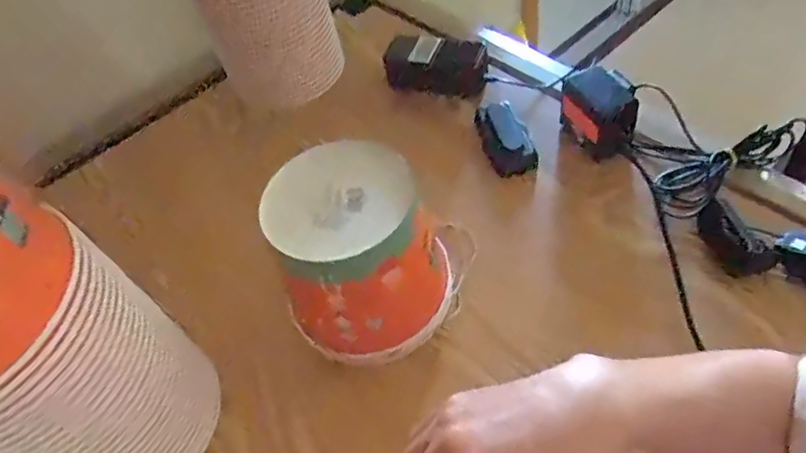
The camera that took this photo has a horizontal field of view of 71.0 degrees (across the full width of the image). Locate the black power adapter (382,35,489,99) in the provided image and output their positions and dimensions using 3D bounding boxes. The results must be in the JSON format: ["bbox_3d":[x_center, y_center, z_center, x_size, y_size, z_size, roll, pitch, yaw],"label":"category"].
[{"bbox_3d":[0.043,-0.221,0.757,0.140,0.056,0.046,5,53,15],"label":"black power adapter"}]

